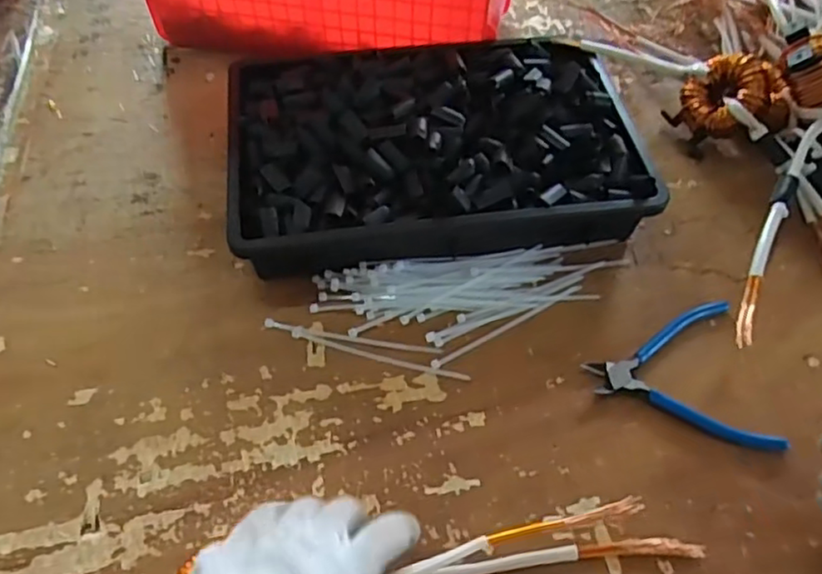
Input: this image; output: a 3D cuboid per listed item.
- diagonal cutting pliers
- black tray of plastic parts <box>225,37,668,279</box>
[{"bbox_3d":[0.207,0.070,0.495,0.129,0.010,0.124,-3,55,-4],"label":"diagonal cutting pliers"},{"bbox_3d":[0.018,-0.126,0.589,0.356,0.073,0.227,-8,55,-7],"label":"black tray of plastic parts"}]

